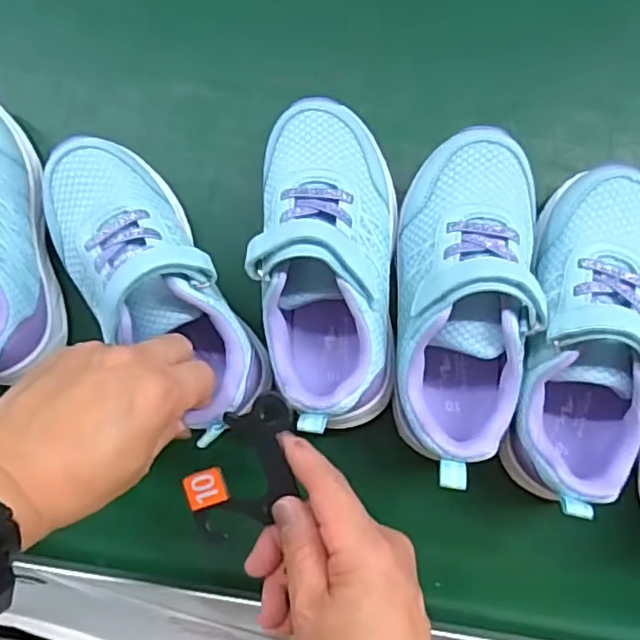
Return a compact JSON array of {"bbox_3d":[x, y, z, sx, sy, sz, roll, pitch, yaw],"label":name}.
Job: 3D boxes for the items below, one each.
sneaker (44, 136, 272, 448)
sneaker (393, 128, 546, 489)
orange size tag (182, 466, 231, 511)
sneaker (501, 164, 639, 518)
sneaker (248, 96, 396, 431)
[{"bbox_3d":[-0.094,-0.023,0.354,0.070,0.071,0.182,-36,79,-6],"label":"sneaker"},{"bbox_3d":[0.078,-0.013,0.343,0.074,0.065,0.191,8,82,3],"label":"sneaker"},{"bbox_3d":[-0.058,0.087,0.330,0.023,0.004,0.018,-21,75,19],"label":"orange size tag"},{"bbox_3d":[0.146,0.005,0.338,0.075,0.062,0.183,11,82,3],"label":"sneaker"},{"bbox_3d":[0.005,-0.033,0.356,0.076,0.085,0.180,2,85,2],"label":"sneaker"}]

